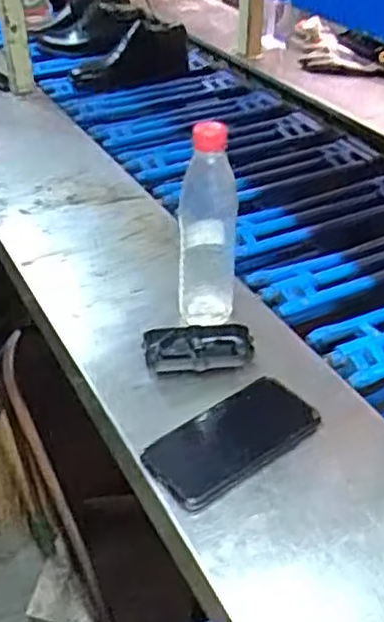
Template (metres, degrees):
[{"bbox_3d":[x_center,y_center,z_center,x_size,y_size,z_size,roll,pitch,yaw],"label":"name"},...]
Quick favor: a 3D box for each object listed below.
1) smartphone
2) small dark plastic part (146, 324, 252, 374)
[{"bbox_3d":[0.037,0.117,0.631,0.161,0.016,0.079,-29,45,-30],"label":"smartphone"},{"bbox_3d":[0.007,0.041,0.711,0.108,0.023,0.055,-5,38,-3],"label":"small dark plastic part"}]

